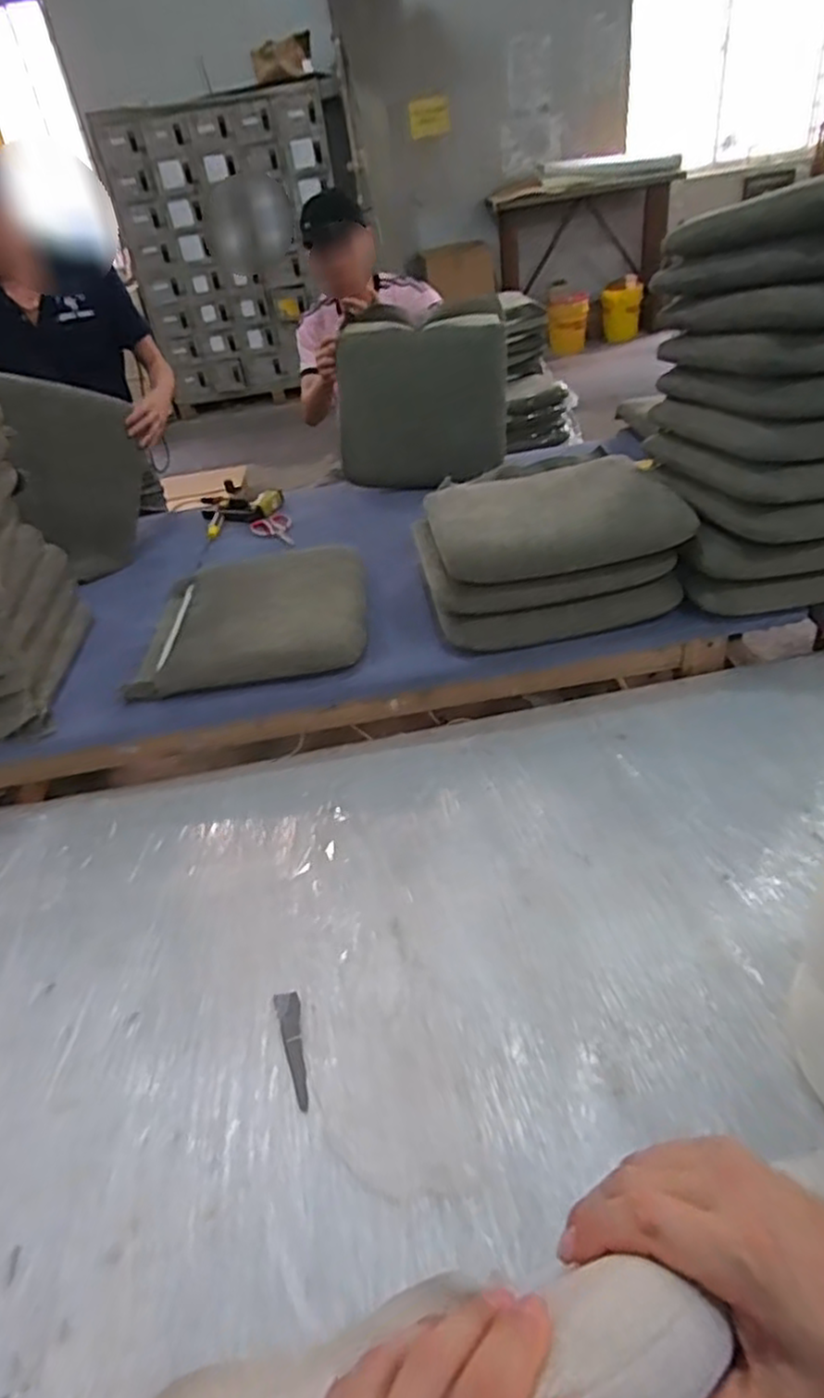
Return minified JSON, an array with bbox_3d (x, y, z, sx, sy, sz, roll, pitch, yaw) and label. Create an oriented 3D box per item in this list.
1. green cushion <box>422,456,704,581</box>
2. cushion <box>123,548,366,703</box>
[{"bbox_3d":[0.259,-0.355,1.376,0.455,0.095,0.329,-8,38,2],"label":"green cushion"},{"bbox_3d":[-0.322,-0.182,1.470,0.452,0.108,0.419,-5,38,4],"label":"cushion"}]

